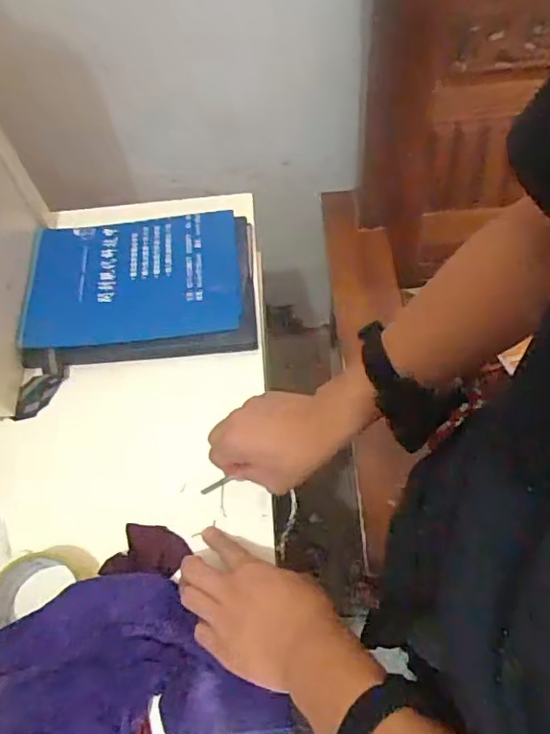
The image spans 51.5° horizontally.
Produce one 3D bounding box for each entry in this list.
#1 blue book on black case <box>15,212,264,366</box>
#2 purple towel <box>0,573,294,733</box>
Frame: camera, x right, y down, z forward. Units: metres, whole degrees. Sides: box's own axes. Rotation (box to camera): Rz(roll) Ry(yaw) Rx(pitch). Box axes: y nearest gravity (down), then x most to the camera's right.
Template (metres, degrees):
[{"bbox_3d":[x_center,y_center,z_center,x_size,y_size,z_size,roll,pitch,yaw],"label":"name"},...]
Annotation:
[{"bbox_3d":[-0.149,-0.091,0.634,0.243,0.017,0.174,-5,67,-2],"label":"blue book on black case"},{"bbox_3d":[-0.124,0.245,0.451,0.226,0.043,0.145,-17,63,-5],"label":"purple towel"}]

